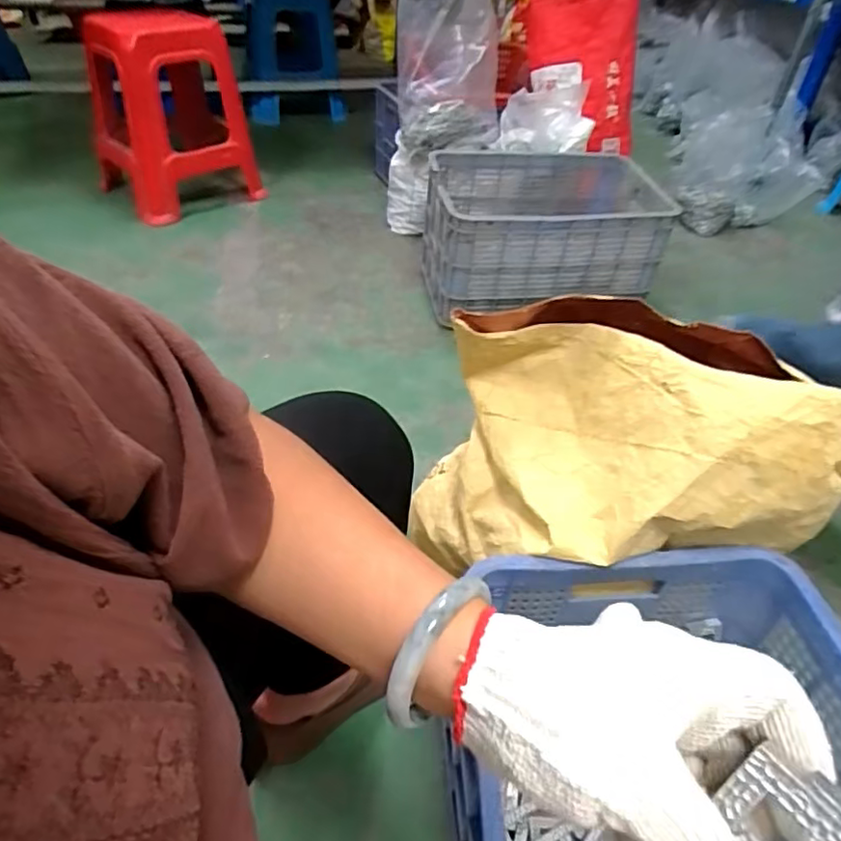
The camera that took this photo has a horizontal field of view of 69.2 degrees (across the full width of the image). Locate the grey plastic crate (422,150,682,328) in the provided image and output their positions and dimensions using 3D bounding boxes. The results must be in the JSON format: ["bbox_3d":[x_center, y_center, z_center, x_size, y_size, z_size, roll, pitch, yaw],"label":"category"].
[{"bbox_3d":[0.285,-0.439,1.461,0.527,0.256,0.347,-3,43,-9],"label":"grey plastic crate"}]

